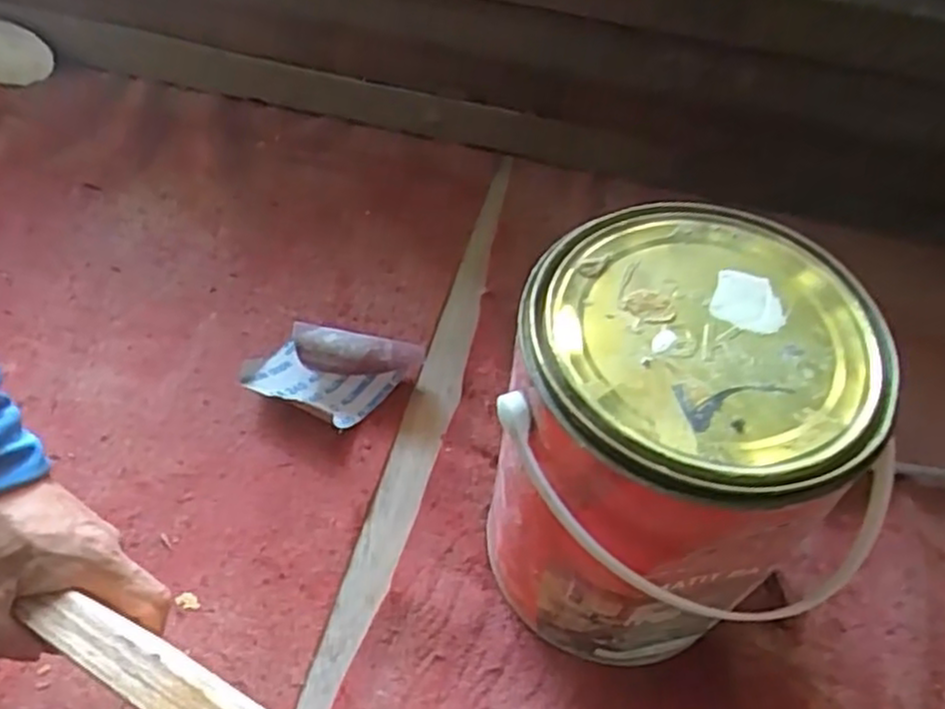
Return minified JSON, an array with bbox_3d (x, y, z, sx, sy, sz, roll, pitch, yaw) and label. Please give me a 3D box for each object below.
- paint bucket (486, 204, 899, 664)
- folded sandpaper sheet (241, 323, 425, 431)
[{"bbox_3d":[0.103,0.064,0.438,0.170,0.243,0.166,2,53,-3],"label":"paint bucket"},{"bbox_3d":[-0.114,0.019,0.581,0.133,0.049,0.069,11,53,4],"label":"folded sandpaper sheet"}]

